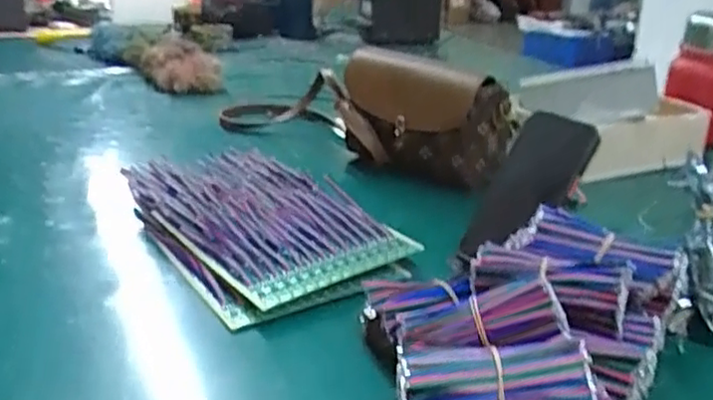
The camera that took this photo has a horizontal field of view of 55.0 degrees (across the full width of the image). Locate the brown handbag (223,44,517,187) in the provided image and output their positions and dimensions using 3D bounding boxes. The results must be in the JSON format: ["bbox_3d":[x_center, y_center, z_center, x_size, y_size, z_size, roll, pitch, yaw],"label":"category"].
[{"bbox_3d":[0.076,-0.100,0.797,0.185,0.122,0.088,13,25,25],"label":"brown handbag"}]

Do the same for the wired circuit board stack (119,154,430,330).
[{"bbox_3d":[-0.092,0.015,0.647,0.178,0.039,0.267,-15,28,-35],"label":"wired circuit board stack"}]

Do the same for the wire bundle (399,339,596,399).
[{"bbox_3d":[0.072,0.100,0.369,0.102,0.036,0.041,1,23,-4],"label":"wire bundle"}]

